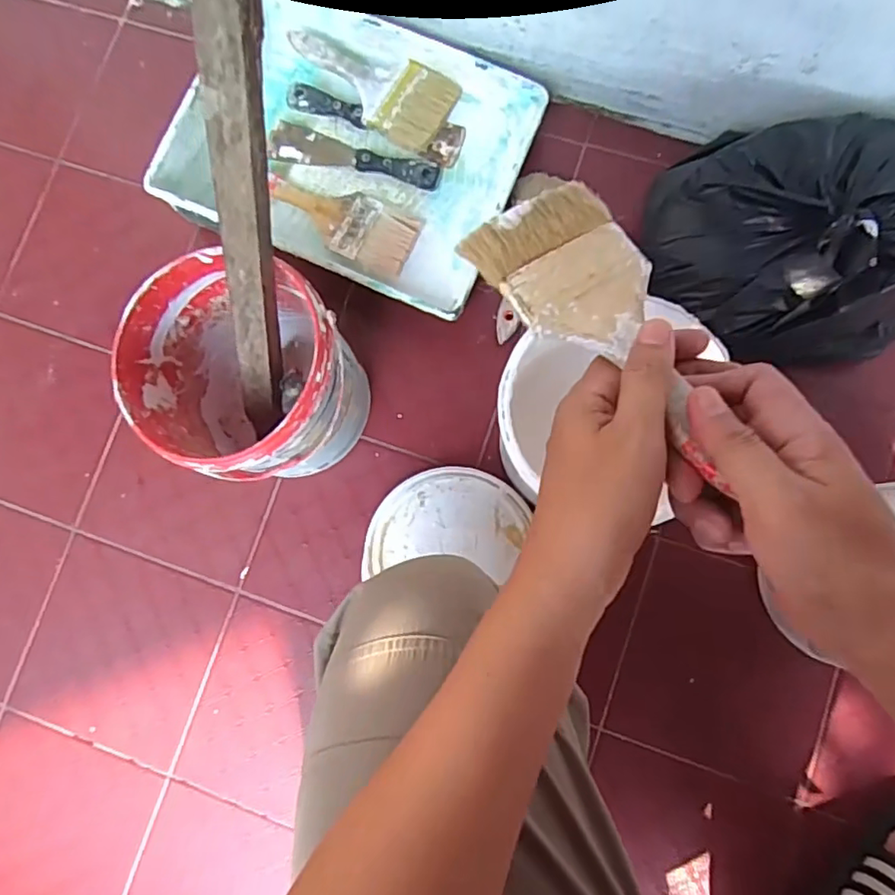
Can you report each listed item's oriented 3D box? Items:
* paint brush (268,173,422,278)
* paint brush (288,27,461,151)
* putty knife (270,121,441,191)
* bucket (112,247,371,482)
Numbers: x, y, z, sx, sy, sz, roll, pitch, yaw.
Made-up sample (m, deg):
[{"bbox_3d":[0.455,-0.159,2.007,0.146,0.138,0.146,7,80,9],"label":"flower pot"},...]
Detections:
[{"bbox_3d":[-0.119,-0.248,0.649,0.181,0.029,0.069,24,86,6],"label":"paint brush"},{"bbox_3d":[-0.092,-0.404,0.661,0.192,0.028,0.097,22,86,6],"label":"paint brush"},{"bbox_3d":[-0.105,-0.331,0.660,0.199,0.016,0.047,14,85,5],"label":"putty knife"},{"bbox_3d":[-0.180,-0.062,0.559,0.175,0.187,0.170,0,84,4],"label":"bucket"}]

